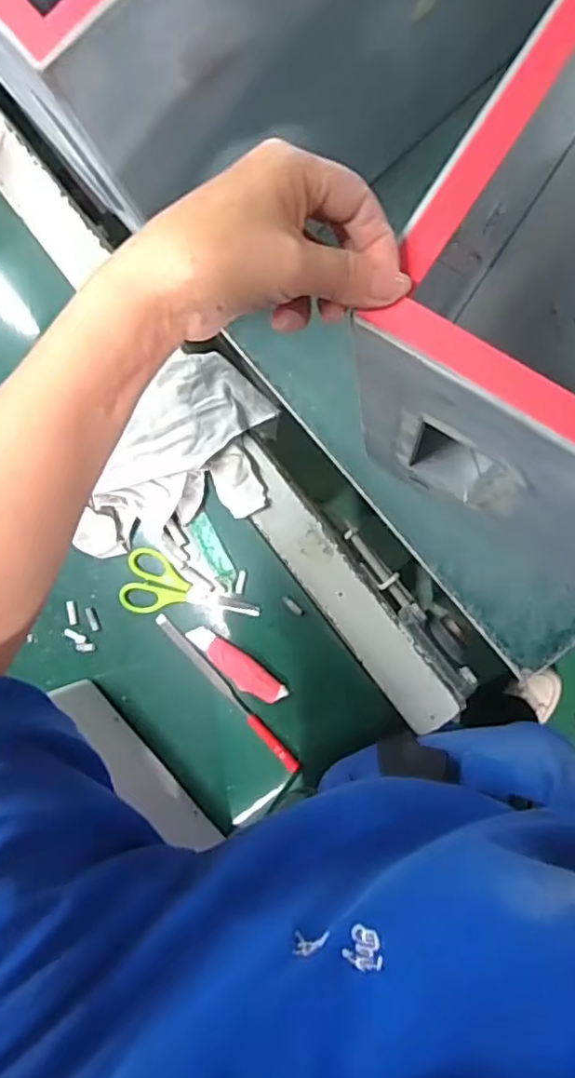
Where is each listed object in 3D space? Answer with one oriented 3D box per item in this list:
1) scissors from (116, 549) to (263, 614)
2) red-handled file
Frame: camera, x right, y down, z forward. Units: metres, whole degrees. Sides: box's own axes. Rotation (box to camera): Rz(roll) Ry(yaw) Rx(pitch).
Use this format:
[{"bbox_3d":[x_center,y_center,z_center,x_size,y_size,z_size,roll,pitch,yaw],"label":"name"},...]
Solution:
[{"bbox_3d":[-0.090,0.052,0.592,0.129,0.005,0.057,16,89,9],"label":"scissors"},{"bbox_3d":[-0.056,0.136,0.574,0.011,0.010,0.182,-44,82,4],"label":"red-handled file"}]

